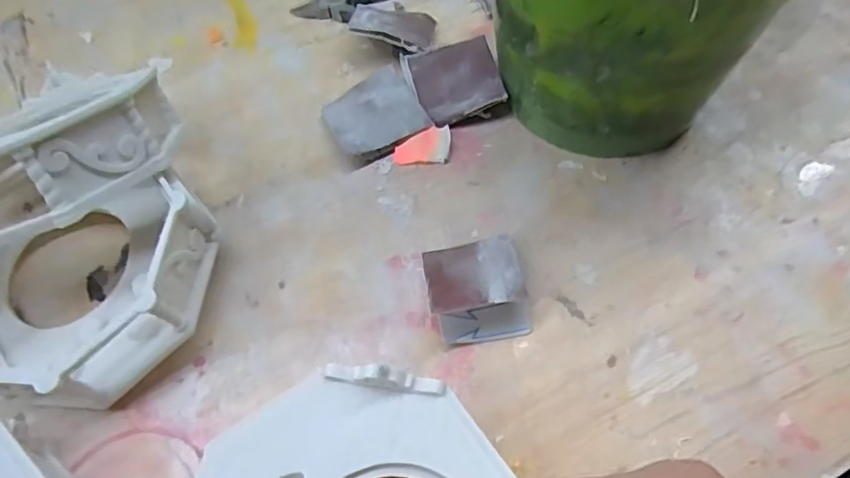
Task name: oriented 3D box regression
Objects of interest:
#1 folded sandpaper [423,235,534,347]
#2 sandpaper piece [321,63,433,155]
[{"bbox_3d":[0.023,0.020,0.272,0.043,0.022,0.049,-9,60,-3],"label":"folded sandpaper"},{"bbox_3d":[-0.028,-0.070,0.334,0.051,0.013,0.047,-23,61,-11],"label":"sandpaper piece"}]

